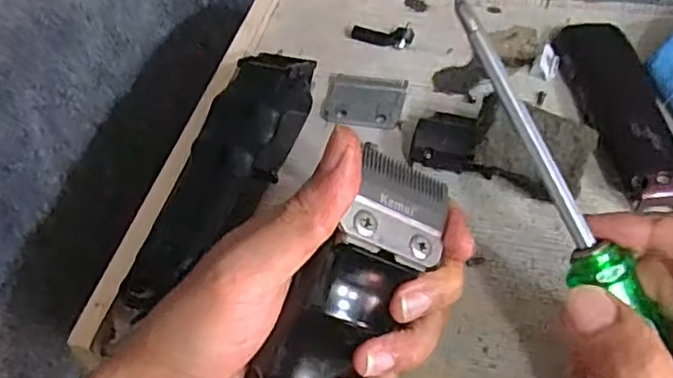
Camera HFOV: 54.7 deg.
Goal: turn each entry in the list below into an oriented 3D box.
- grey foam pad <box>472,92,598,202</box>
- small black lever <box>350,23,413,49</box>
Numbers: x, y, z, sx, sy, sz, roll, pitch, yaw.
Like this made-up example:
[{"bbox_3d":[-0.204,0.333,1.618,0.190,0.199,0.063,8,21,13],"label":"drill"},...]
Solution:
[{"bbox_3d":[0.107,-0.020,0.338,0.048,0.005,0.042,23,80,9],"label":"grey foam pad"},{"bbox_3d":[0.030,-0.102,0.428,0.042,0.015,0.009,16,54,18],"label":"small black lever"}]

